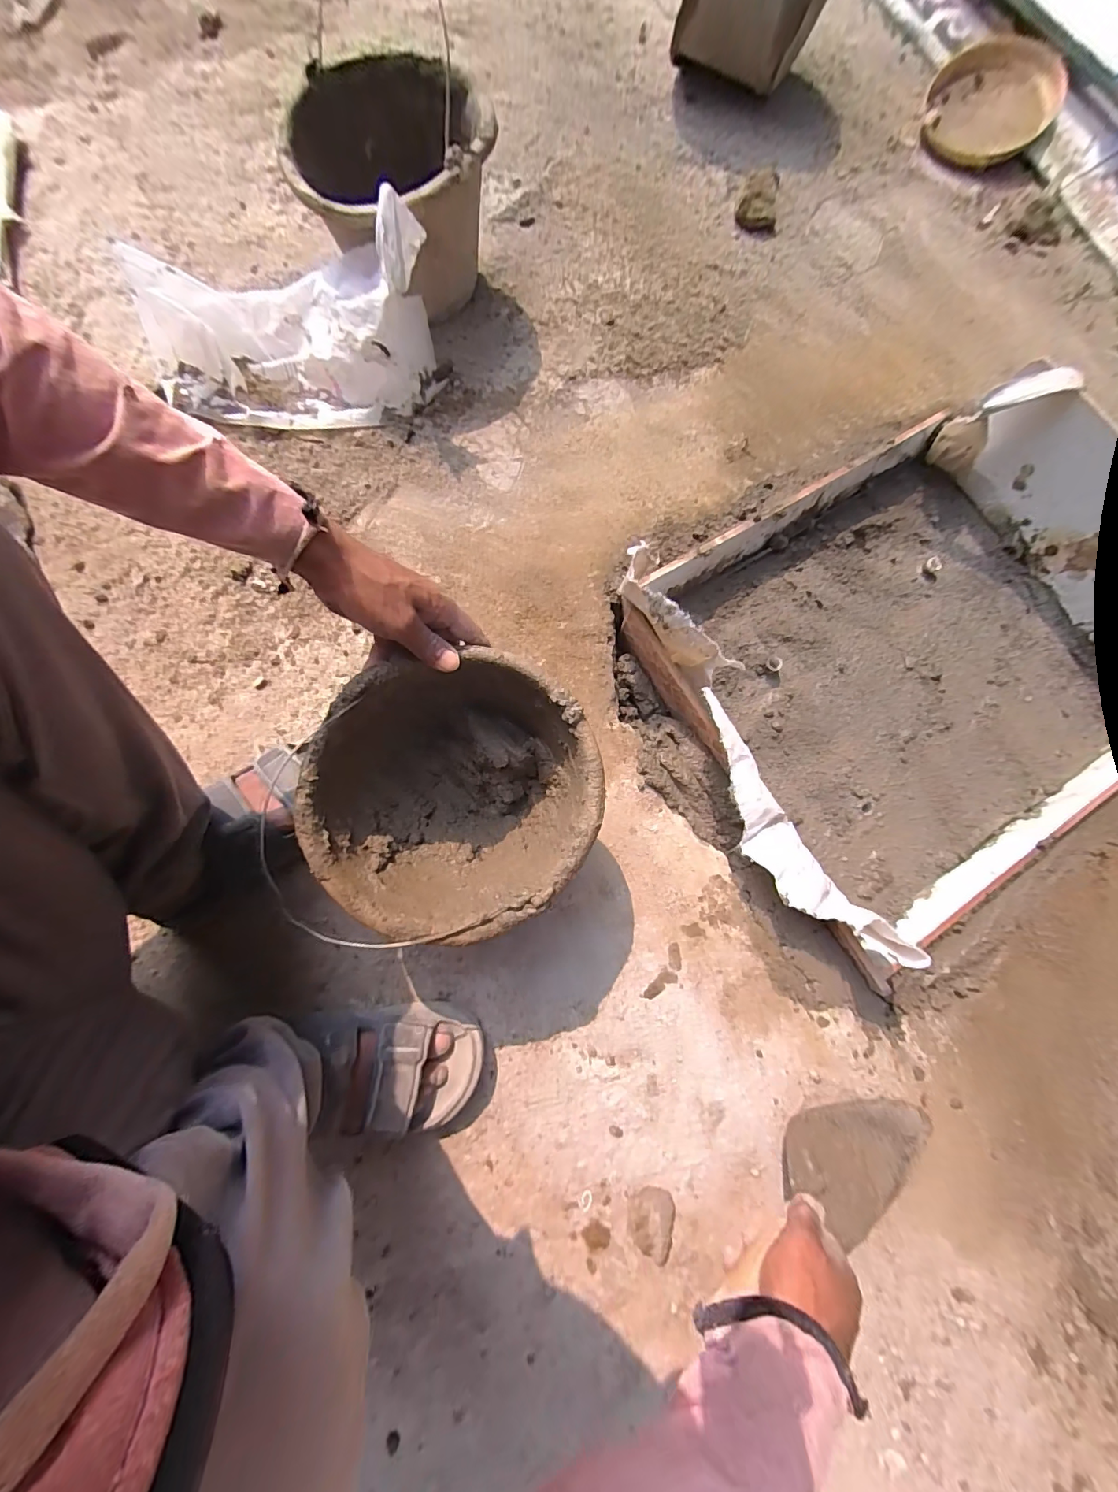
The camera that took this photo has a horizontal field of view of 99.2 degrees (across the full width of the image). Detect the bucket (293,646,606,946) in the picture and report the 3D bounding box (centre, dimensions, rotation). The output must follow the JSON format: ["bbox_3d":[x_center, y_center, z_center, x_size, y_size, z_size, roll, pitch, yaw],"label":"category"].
[{"bbox_3d":[-0.084,0.050,0.440,0.215,0.161,0.228,0,79,0],"label":"bucket"}]

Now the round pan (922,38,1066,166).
[{"bbox_3d":[0.640,-0.957,0.711,0.180,0.024,0.180,7,86,16],"label":"round pan"}]

